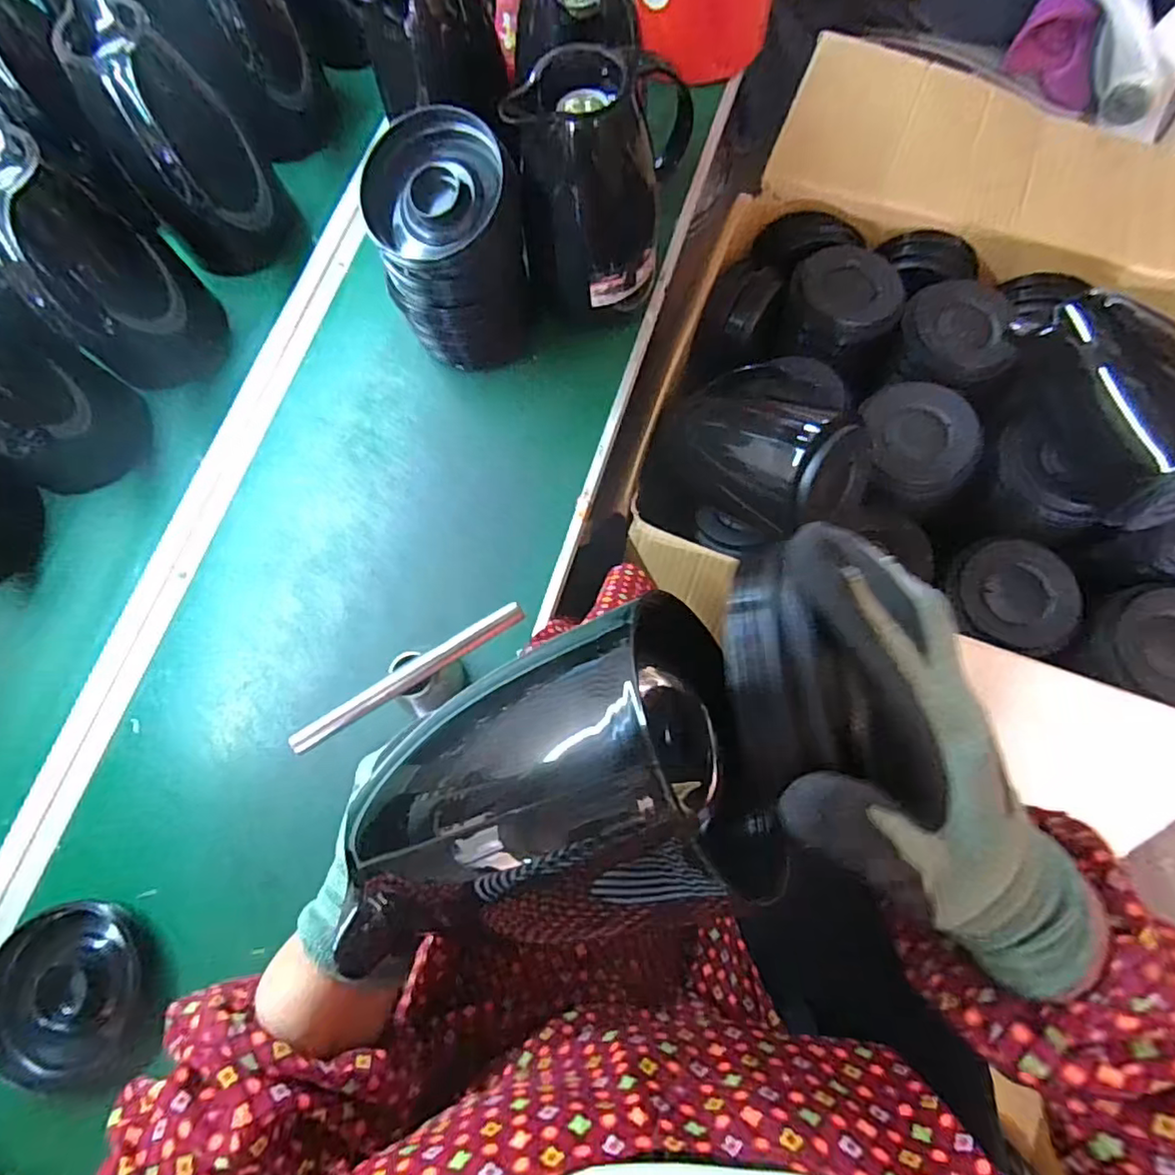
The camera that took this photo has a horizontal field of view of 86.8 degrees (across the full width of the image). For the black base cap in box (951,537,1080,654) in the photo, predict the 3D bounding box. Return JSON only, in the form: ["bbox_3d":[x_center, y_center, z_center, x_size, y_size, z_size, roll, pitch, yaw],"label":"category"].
[{"bbox_3d":[0.420,0.008,0.614,0.105,0.032,0.115,-1,75,4],"label":"black base cap in box"}]

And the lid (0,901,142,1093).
[{"bbox_3d":[-0.407,0.314,0.480,0.107,0.020,0.122,-10,74,1],"label":"lid"}]

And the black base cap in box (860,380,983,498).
[{"bbox_3d":[0.338,-0.153,0.633,0.101,0.037,0.120,-13,74,0],"label":"black base cap in box"}]

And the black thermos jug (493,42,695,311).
[{"bbox_3d":[0.010,-0.352,0.545,0.144,0.185,0.131,7,75,6],"label":"black thermos jug"}]

